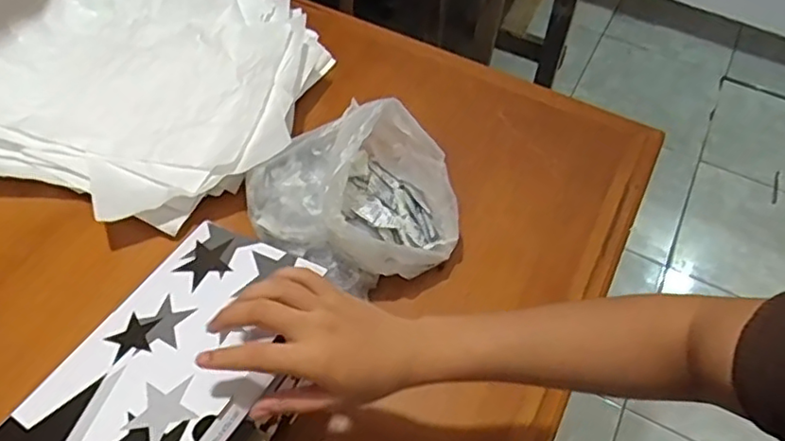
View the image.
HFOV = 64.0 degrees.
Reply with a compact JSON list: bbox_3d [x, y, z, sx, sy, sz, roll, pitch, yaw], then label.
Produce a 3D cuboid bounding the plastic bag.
[{"bbox_3d":[-0.040,-0.028,0.625,0.202,0.134,0.170,-7,55,-8],"label":"plastic bag"}]

